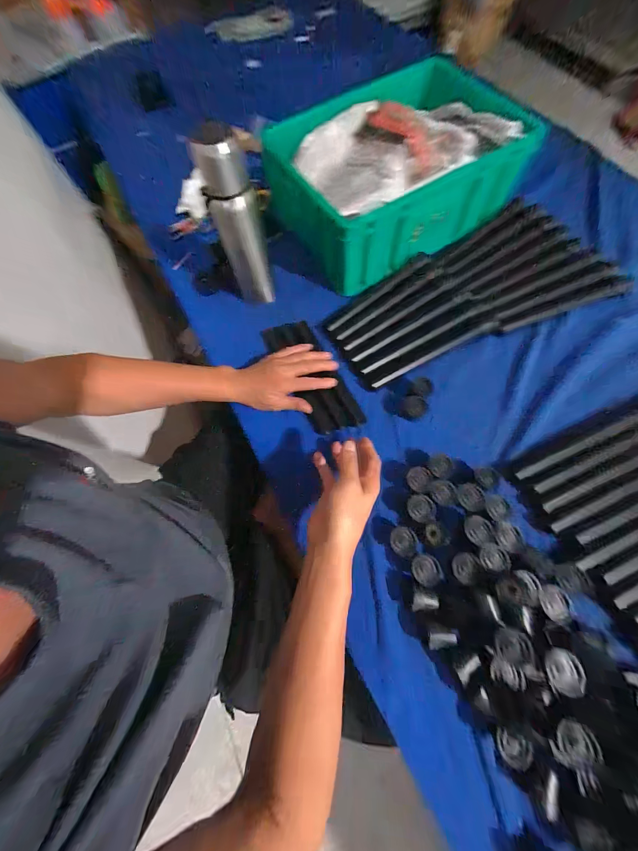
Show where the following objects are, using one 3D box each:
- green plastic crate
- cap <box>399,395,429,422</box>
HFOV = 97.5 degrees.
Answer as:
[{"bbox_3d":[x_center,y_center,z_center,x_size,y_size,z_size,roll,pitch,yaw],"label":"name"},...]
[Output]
[{"bbox_3d":[0.131,-0.474,0.537,0.385,0.149,0.303,-34,71,-10],"label":"green plastic crate"},{"bbox_3d":[0.157,-0.028,0.460,0.042,0.013,0.041,-1,69,3],"label":"cap"}]

